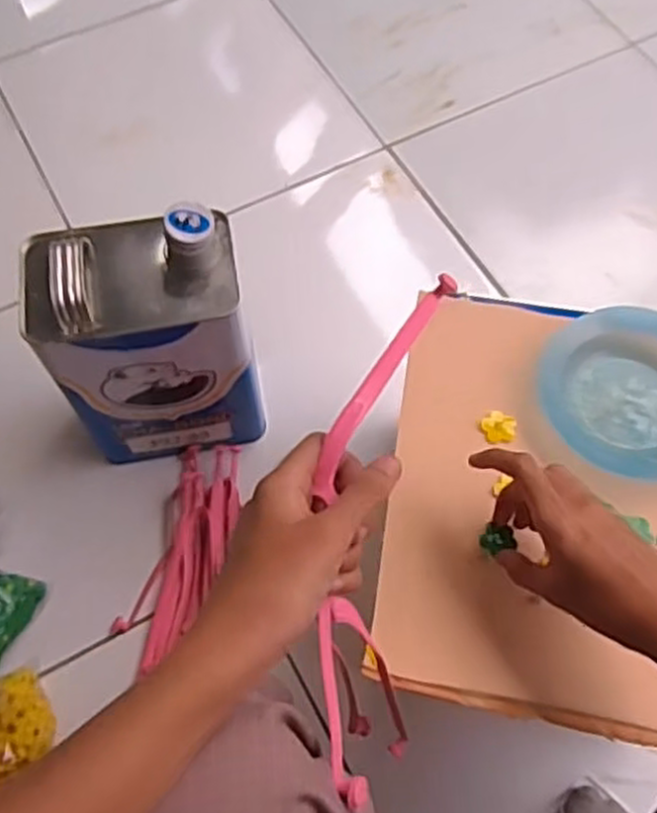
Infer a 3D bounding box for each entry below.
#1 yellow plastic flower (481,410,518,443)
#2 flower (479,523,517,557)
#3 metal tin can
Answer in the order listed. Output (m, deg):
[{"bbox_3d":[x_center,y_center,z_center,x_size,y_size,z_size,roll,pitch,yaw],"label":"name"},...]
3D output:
[{"bbox_3d":[0.116,0.015,0.524,0.023,0.006,0.022,0,64,0],"label":"yellow plastic flower"},{"bbox_3d":[0.106,0.083,0.481,0.022,0.009,0.018,-13,64,-6],"label":"flower"},{"bbox_3d":[-0.155,-0.056,0.691,0.169,0.254,0.120,-3,64,-1],"label":"metal tin can"}]

